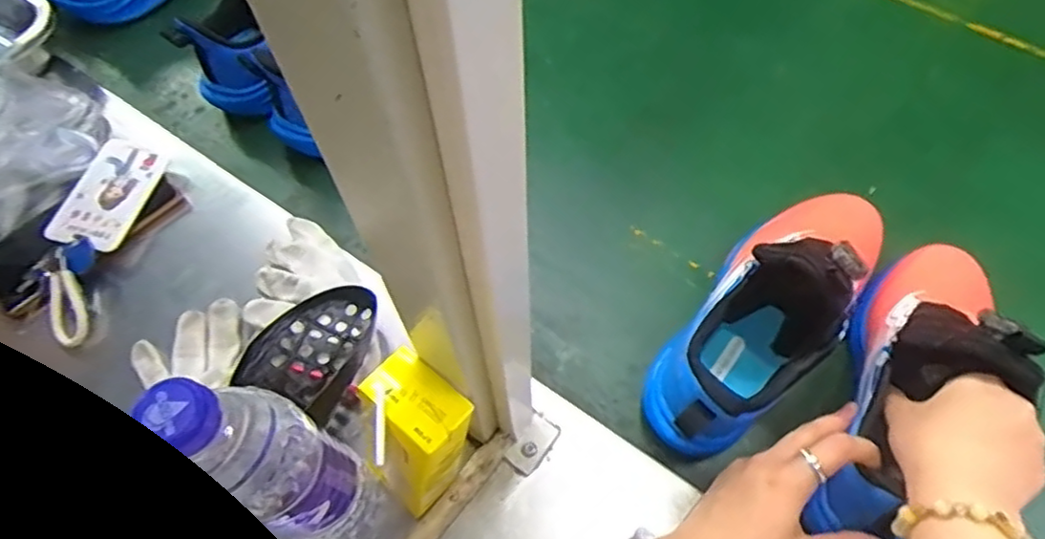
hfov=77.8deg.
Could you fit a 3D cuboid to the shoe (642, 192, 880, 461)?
[{"bbox_3d":[0.191,0.017,0.466,0.083,0.127,0.257,39,69,20],"label":"shoe"}]

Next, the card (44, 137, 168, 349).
[{"bbox_3d":[-0.376,-0.031,0.561,0.073,0.027,0.180,8,62,6],"label":"card"}]

